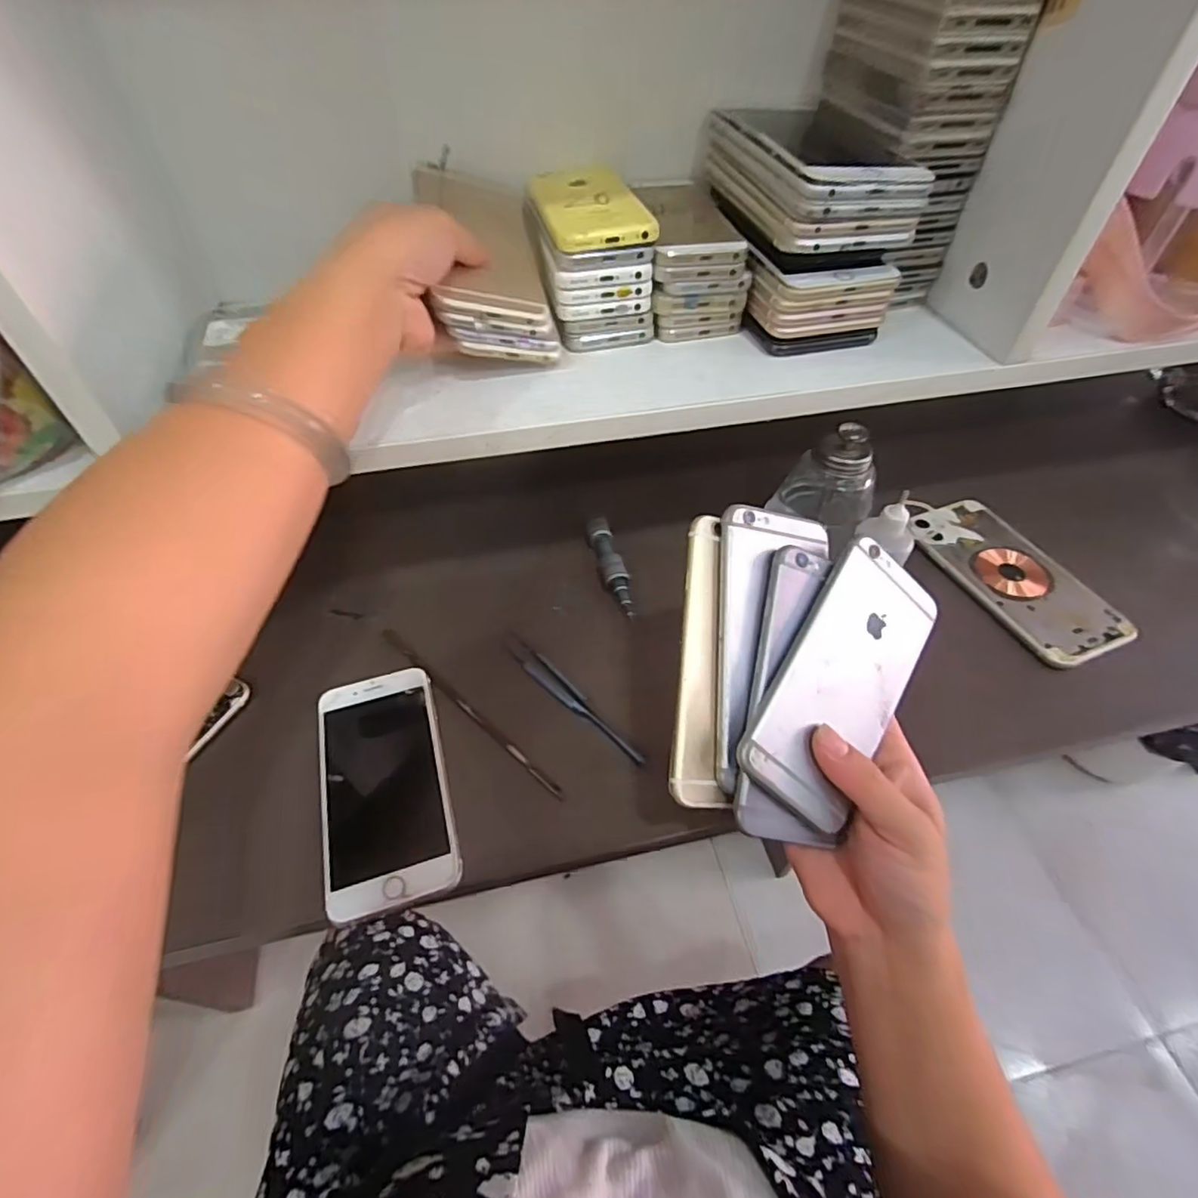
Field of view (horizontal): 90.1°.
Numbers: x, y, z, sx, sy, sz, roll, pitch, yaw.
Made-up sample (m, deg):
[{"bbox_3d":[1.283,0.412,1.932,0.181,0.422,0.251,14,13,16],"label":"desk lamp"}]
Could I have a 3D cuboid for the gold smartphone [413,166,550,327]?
[{"bbox_3d":[-0.071,-0.214,0.355,0.068,0.013,0.142,1,56,-21],"label":"gold smartphone"}]

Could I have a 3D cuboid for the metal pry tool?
[{"bbox_3d":[-0.082,0.066,0.367,0.165,0.010,0.007,38,58,22],"label":"metal pry tool"}]

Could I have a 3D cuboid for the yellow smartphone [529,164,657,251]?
[{"bbox_3d":[-0.008,-0.244,0.367,0.061,0.011,0.118,-7,53,-10],"label":"yellow smartphone"}]

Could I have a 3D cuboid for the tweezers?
[{"bbox_3d":[-0.016,0.061,0.365,0.015,0.008,0.114,-37,63,-28],"label":"tweezers"}]

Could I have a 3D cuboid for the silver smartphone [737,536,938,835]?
[{"bbox_3d":[0.119,0.036,0.285,0.063,0.004,0.135,40,71,-14],"label":"silver smartphone"}]

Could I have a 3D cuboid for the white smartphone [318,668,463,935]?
[{"bbox_3d":[-0.119,0.099,0.330,0.065,0.008,0.135,-12,54,-14],"label":"white smartphone"}]

